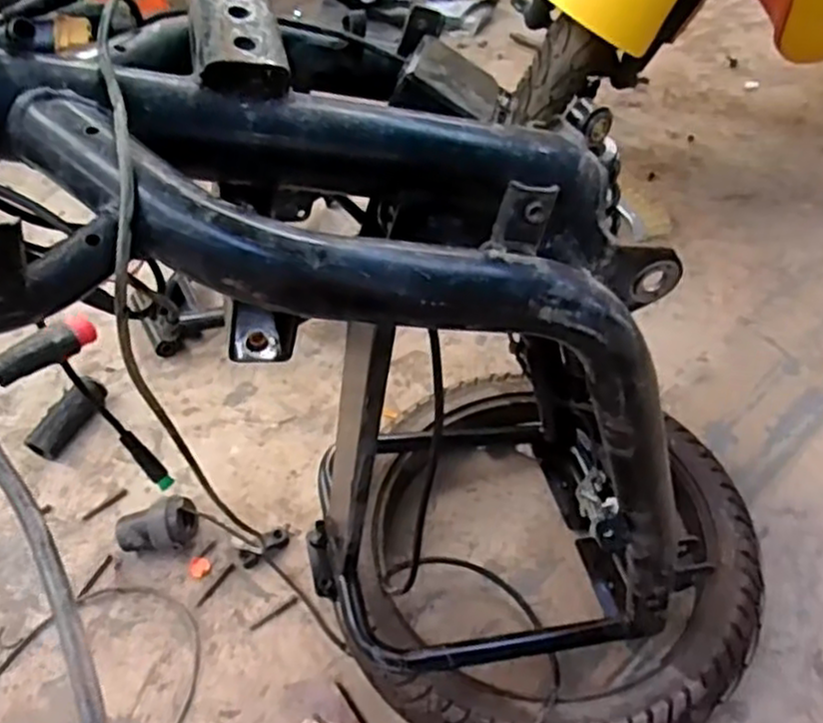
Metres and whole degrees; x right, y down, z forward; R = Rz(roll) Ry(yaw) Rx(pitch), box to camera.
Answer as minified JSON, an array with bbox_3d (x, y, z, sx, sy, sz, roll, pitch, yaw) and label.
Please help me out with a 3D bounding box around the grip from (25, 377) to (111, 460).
[{"bbox_3d":[-0.378,0.058,0.816,0.041,0.034,0.106,21,54,20],"label":"grip"}]

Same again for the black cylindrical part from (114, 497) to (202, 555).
[{"bbox_3d":[-0.248,0.160,0.708,0.071,0.055,0.049,0,50,4],"label":"black cylindrical part"}]

